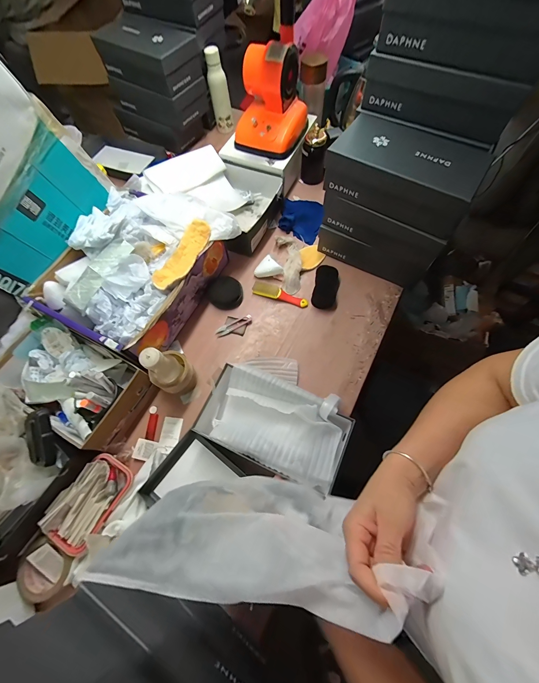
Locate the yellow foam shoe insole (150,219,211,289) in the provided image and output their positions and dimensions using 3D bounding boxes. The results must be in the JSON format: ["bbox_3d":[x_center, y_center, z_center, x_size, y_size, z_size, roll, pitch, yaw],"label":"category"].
[{"bbox_3d":[-0.204,-0.205,0.665,0.063,0.030,0.197,23,69,12],"label":"yellow foam shoe insole"}]

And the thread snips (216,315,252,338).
[{"bbox_3d":[-0.094,-0.041,0.746,0.102,0.015,0.027,-24,68,-8],"label":"thread snips"}]

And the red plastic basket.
[{"bbox_3d":[-0.354,0.319,0.556,0.096,0.066,0.162,31,71,14],"label":"red plastic basket"}]

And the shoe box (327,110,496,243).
[{"bbox_3d":[0.296,-0.375,0.613,0.303,0.095,0.182,28,70,13],"label":"shoe box"}]

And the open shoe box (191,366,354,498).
[{"bbox_3d":[0.014,0.174,0.603,0.291,0.091,0.176,22,69,11],"label":"open shoe box"}]

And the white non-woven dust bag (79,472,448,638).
[{"bbox_3d":[-0.011,0.211,0.302,0.283,0.128,0.103,9,67,6],"label":"white non-woven dust bag"}]

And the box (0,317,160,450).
[{"bbox_3d":[-0.446,0.086,0.625,0.314,0.139,0.181,25,70,12],"label":"box"}]

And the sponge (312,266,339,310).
[{"bbox_3d":[0.156,-0.152,0.774,0.065,0.027,0.119,10,67,6],"label":"sponge"}]

